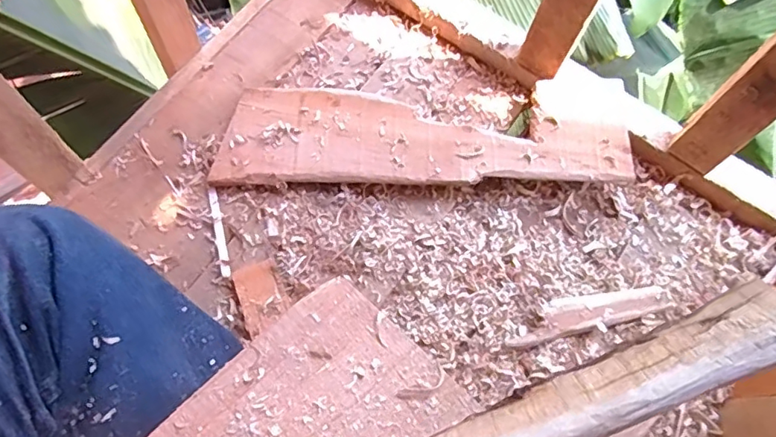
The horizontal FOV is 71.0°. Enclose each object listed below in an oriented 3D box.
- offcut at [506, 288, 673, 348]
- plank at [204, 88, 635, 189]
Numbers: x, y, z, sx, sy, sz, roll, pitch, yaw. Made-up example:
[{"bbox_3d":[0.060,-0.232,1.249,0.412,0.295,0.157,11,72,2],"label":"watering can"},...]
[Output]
[{"bbox_3d":[0.207,0.096,0.561,0.172,0.015,0.035,-13,68,-8],"label":"offcut"},{"bbox_3d":[0.038,-0.093,0.612,0.451,0.015,0.109,0,72,1],"label":"plank"}]

